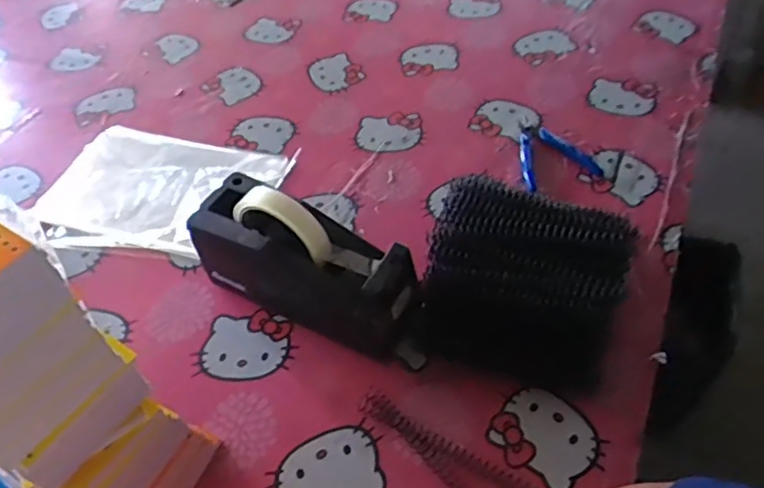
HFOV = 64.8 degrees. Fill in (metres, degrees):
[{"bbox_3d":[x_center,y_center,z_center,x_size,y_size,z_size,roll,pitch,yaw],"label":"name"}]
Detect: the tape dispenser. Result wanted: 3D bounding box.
[{"bbox_3d":[-0.068,0.014,0.536,0.200,0.127,0.073,23,55,22],"label":"tape dispenser"}]

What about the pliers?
[{"bbox_3d":[0.191,-0.108,0.702,0.088,0.021,0.114,-13,50,-7],"label":"pliers"}]

